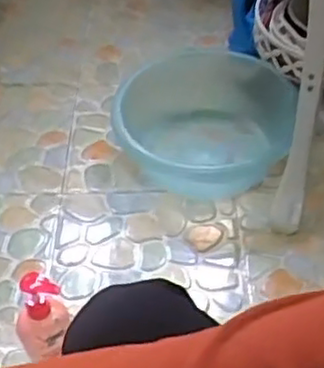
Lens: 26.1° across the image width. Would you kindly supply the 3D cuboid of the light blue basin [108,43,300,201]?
[{"bbox_3d":[0.066,-0.106,1.302,0.323,0.118,0.371,13,46,13],"label":"light blue basin"}]

